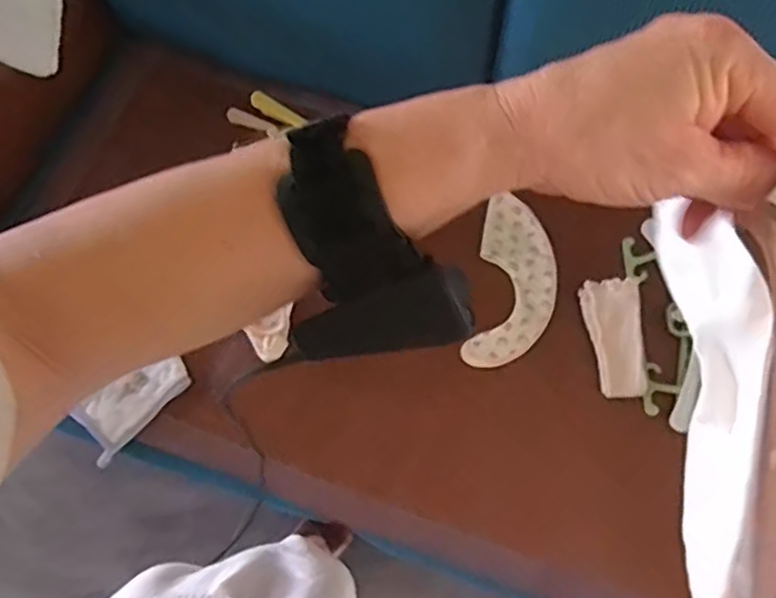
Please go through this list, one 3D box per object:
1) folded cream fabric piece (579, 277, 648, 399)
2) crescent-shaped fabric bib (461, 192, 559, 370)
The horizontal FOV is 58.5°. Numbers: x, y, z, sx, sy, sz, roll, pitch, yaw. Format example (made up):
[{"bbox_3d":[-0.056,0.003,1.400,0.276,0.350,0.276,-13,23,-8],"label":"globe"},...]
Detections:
[{"bbox_3d":[0.251,0.043,0.769,0.057,0.004,0.129,-6,78,20],"label":"folded cream fabric piece"},{"bbox_3d":[0.148,-0.017,0.798,0.090,0.017,0.202,11,69,6],"label":"crescent-shaped fabric bib"}]

